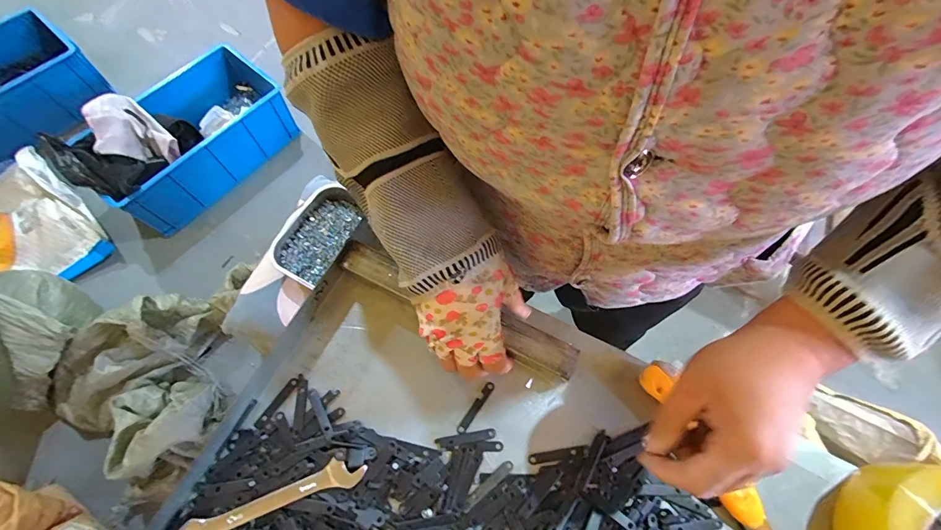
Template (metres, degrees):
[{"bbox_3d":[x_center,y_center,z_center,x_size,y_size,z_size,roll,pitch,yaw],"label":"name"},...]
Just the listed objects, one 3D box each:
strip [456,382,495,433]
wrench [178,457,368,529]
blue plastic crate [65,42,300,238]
[{"bbox_3d":[0.005,0.130,0.368,0.009,0.004,0.052,34,71,11],"label":"strip"},{"bbox_3d":[-0.159,0.192,0.326,0.145,0.006,0.024,-20,70,-10],"label":"wrench"},{"bbox_3d":[-0.899,-0.426,1.340,0.324,0.214,0.603,41,72,13],"label":"blue plastic crate"}]

